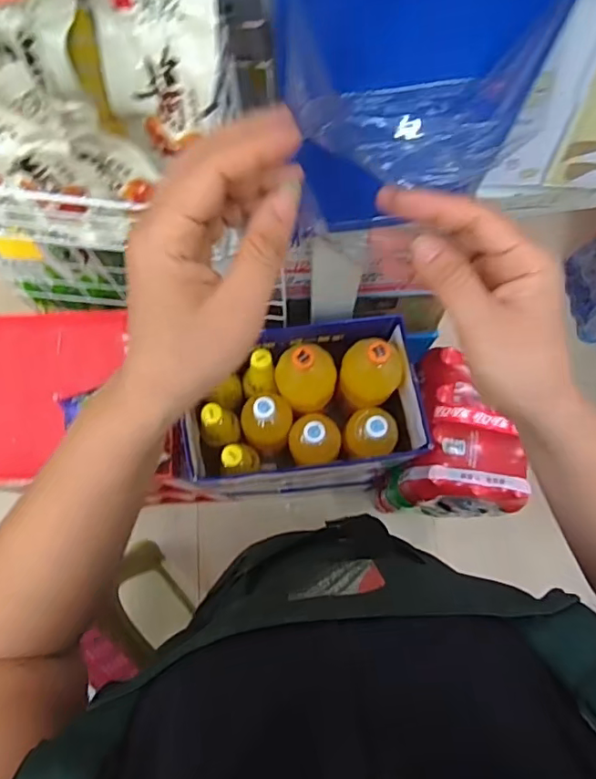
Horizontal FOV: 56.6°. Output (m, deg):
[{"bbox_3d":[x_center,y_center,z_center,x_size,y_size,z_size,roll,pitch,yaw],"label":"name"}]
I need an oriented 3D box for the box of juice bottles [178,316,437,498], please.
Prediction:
[{"bbox_3d":[0.007,0.024,0.840,0.320,0.270,0.210,-9,76,-2],"label":"box of juice bottles"}]

